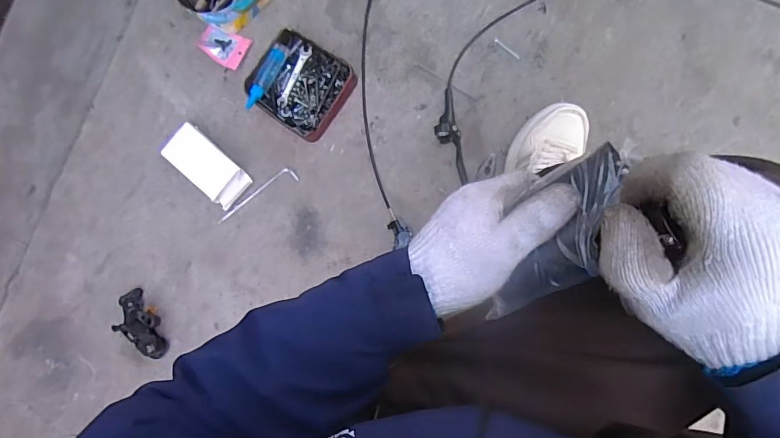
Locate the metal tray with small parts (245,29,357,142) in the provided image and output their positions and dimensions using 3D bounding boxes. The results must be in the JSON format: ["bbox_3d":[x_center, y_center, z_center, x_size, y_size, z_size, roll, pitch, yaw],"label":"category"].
[{"bbox_3d":[-0.165,-0.247,0.846,0.168,0.052,0.160,33,92,7],"label":"metal tray with small parts"}]

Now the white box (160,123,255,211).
[{"bbox_3d":[-0.340,-0.098,0.850,0.085,0.046,0.158,-45,83,4],"label":"white box"}]

